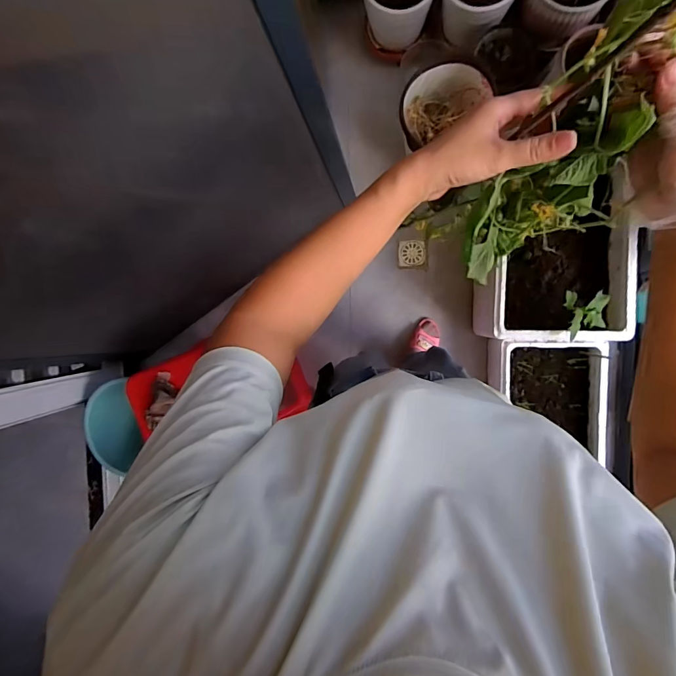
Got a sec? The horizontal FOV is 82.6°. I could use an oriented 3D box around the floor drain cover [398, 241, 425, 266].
[{"bbox_3d":[0.256,-0.290,1.328,0.092,0.007,0.087,3,109,16],"label":"floor drain cover"}]

